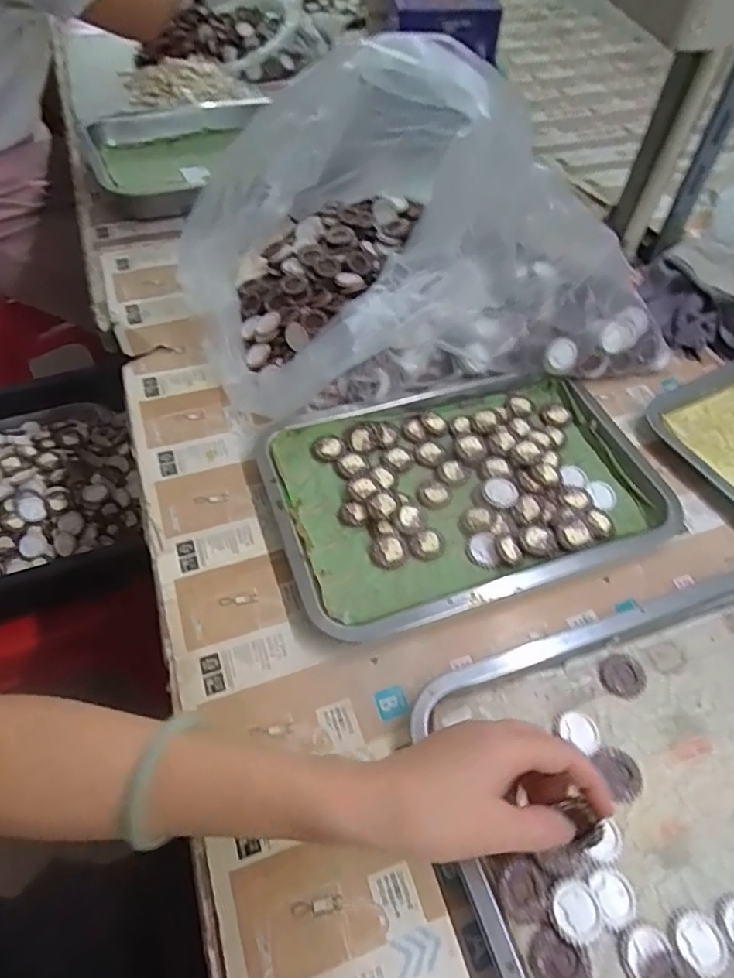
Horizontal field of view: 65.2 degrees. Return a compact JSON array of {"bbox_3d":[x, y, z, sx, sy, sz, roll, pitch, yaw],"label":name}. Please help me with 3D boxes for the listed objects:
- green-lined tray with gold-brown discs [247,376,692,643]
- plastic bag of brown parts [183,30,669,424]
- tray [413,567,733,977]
[{"bbox_3d":[0.082,-0.004,0.473,0.310,0.024,0.206,-14,54,-14],"label":"green-lined tray with gold-brown discs"},{"bbox_3d":[0.038,-0.259,0.520,0.407,0.245,0.310,-12,54,-12],"label":"plastic bag of brown parts"},{"bbox_3d":[0.198,0.173,0.342,0.304,0.021,0.210,-16,55,-15],"label":"tray"}]

